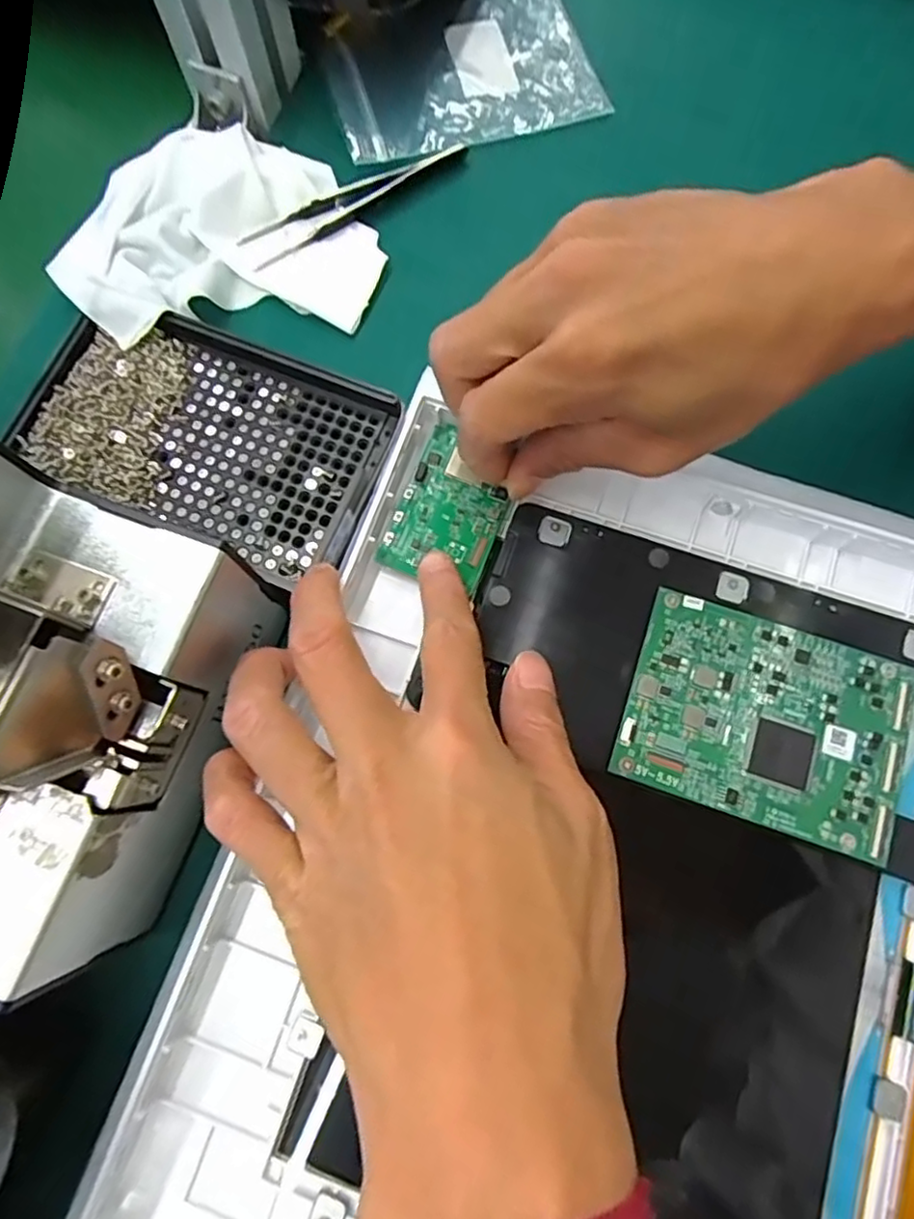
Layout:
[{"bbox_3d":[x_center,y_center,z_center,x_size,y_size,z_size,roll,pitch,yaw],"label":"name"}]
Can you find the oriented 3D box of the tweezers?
[{"bbox_3d":[-0.047,-0.189,0.300,0.111,0.008,0.015,-32,77,-8],"label":"tweezers"}]

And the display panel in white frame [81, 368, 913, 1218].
[{"bbox_3d":[0.057,0.095,0.227,0.254,0.039,0.306,19,76,6],"label":"display panel in white frame"}]

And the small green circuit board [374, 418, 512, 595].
[{"bbox_3d":[-0.002,-0.040,0.251,0.040,0.004,0.061,21,76,6],"label":"small green circuit board"}]

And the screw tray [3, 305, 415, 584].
[{"bbox_3d":[-0.099,-0.070,0.260,0.137,0.012,0.082,21,76,6],"label":"screw tray"}]

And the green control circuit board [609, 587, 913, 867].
[{"bbox_3d":[0.108,0.039,0.230,0.093,0.007,0.069,19,76,6],"label":"green control circuit board"}]

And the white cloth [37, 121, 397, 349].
[{"bbox_3d":[-0.105,-0.165,0.288,0.130,0.024,0.097,-13,75,-3],"label":"white cloth"}]

